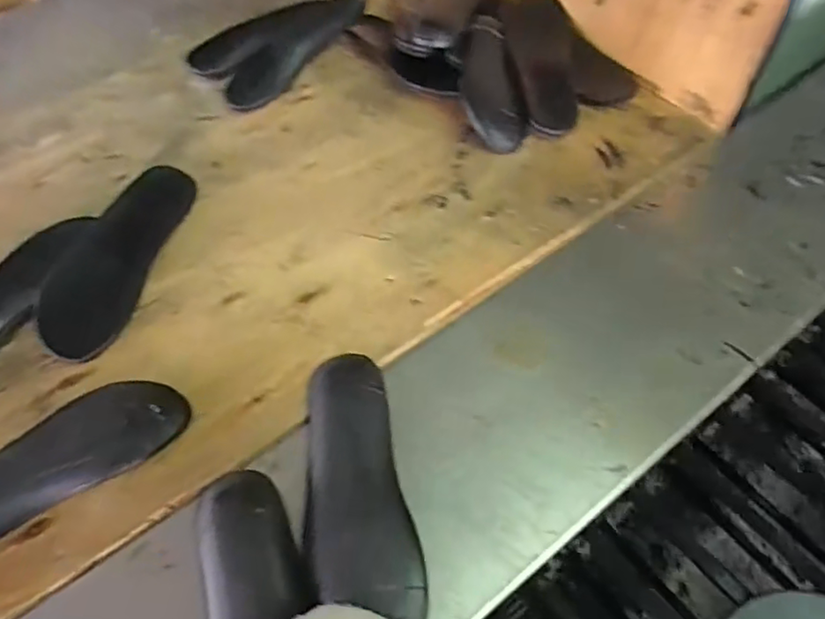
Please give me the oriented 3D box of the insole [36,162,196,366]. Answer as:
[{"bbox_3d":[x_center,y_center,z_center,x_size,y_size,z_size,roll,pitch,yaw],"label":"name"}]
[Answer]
[{"bbox_3d":[-0.340,-0.065,0.679,0.089,0.020,0.257,26,61,-19],"label":"insole"}]

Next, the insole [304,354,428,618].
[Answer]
[{"bbox_3d":[-0.052,0.164,0.532,0.091,0.024,0.258,-10,60,-6],"label":"insole"}]

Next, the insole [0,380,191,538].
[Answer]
[{"bbox_3d":[-0.344,0.142,0.545,0.257,0.034,0.085,-31,60,-19],"label":"insole"}]

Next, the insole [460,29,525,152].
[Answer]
[{"bbox_3d":[0.109,-0.316,0.825,0.084,0.027,0.211,-4,68,-2],"label":"insole"}]

